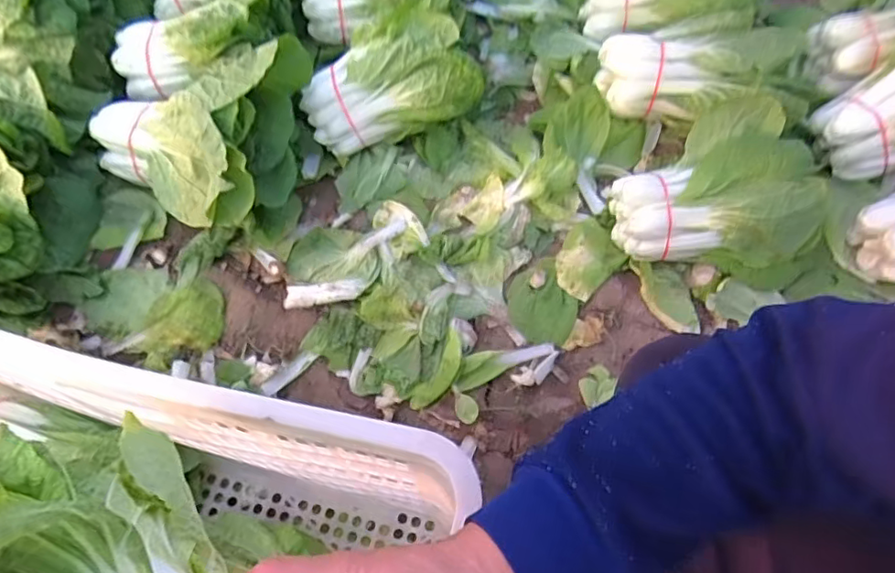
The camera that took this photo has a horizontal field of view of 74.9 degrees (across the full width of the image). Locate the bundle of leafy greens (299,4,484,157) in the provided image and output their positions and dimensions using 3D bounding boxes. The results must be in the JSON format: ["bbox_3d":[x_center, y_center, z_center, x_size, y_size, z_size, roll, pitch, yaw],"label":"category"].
[{"bbox_3d":[-0.085,-0.303,0.844,0.247,0.147,0.153,-6,64,-3],"label":"bundle of leafy greens"}]

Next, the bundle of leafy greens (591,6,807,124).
[{"bbox_3d":[0.362,-0.319,0.839,0.281,0.083,0.137,-9,64,9],"label":"bundle of leafy greens"}]

